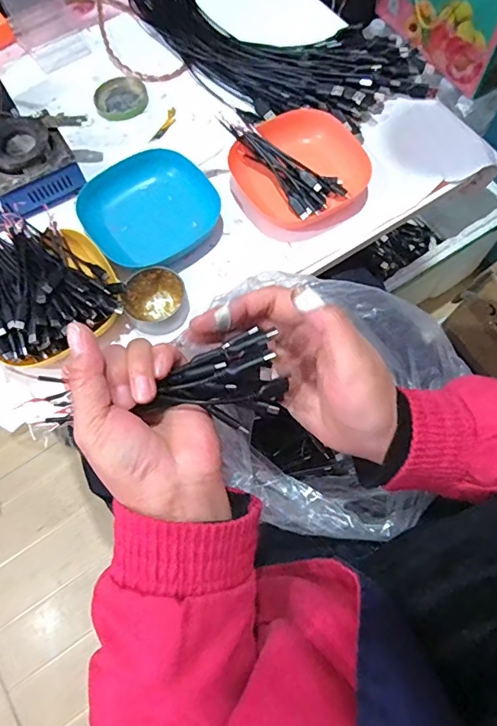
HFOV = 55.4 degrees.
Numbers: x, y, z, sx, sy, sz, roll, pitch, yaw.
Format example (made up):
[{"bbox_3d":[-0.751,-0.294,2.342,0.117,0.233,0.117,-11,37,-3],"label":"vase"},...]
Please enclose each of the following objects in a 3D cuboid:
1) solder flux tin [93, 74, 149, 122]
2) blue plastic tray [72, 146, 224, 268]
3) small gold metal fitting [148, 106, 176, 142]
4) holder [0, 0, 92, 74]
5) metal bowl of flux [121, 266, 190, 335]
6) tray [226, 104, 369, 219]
[{"bbox_3d":[-0.161,-0.335,0.601,0.066,0.011,0.065,-1,69,3],"label":"solder flux tin"},{"bbox_3d":[-0.108,-0.168,0.519,0.135,0.032,0.119,-35,72,-10],"label":"blue plastic tray"},{"bbox_3d":[-0.103,-0.293,0.583,0.013,0.004,0.059,20,72,10],"label":"small gold metal fitting"},{"bbox_3d":[-0.269,-0.458,0.605,0.081,0.092,0.107,-31,71,-8],"label":"holder"},{"bbox_3d":[-0.093,-0.063,0.478,0.061,0.030,0.059,-1,69,3],"label":"metal bowl of flux"},{"bbox_3d":[0.052,-0.223,0.531,0.133,0.030,0.136,-23,70,-6],"label":"tray"}]

